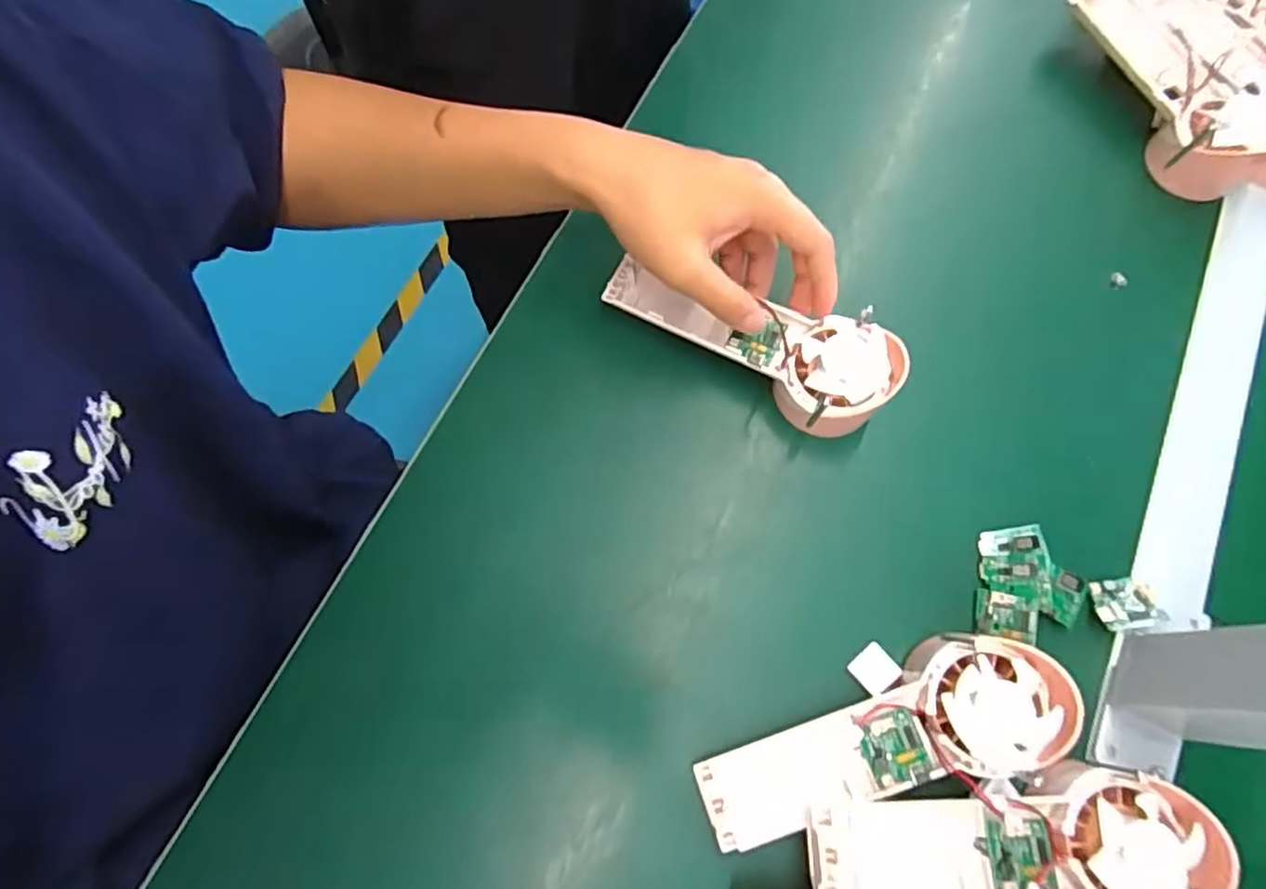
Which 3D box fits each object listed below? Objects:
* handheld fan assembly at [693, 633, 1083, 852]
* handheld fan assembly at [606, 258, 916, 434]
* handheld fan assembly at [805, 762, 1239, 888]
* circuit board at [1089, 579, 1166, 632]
[{"bbox_3d":[0.117,0.140,0.320,0.170,0.043,0.063,-14,72,-6],"label":"handheld fan assembly"},{"bbox_3d":[0.067,-0.059,0.400,0.173,0.046,0.061,22,72,11],"label":"handheld fan assembly"},{"bbox_3d":[0.171,0.180,0.304,0.173,0.033,0.064,4,71,0],"label":"handheld fan assembly"},{"bbox_3d":[0.268,0.087,0.362,0.033,0.004,0.027,-7,50,7],"label":"circuit board"}]

